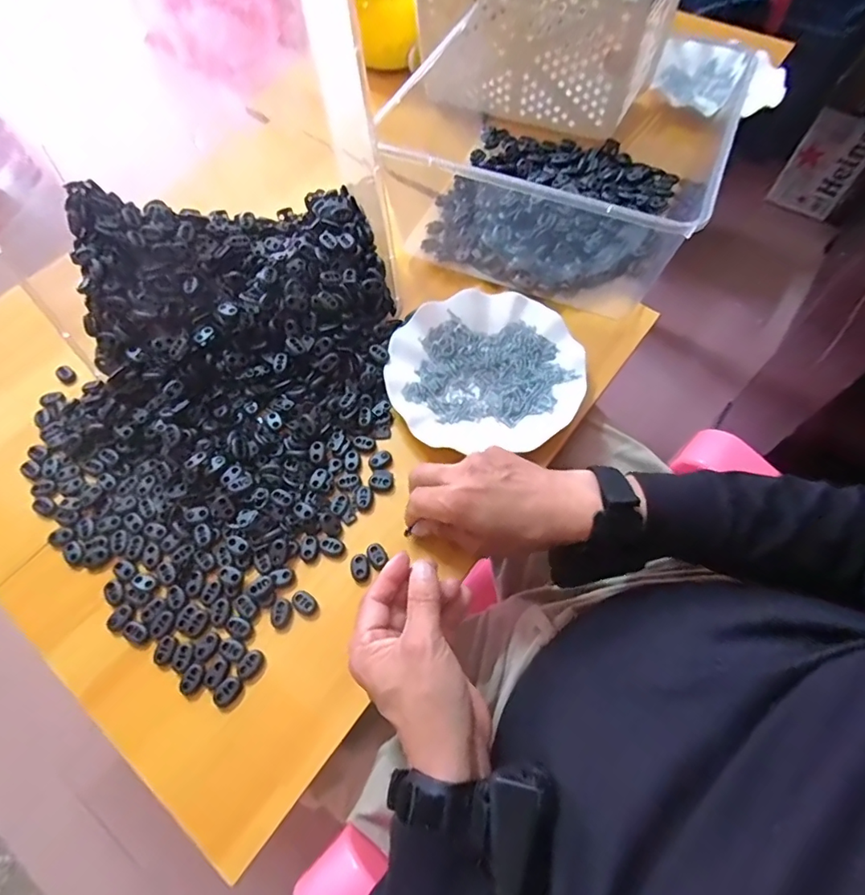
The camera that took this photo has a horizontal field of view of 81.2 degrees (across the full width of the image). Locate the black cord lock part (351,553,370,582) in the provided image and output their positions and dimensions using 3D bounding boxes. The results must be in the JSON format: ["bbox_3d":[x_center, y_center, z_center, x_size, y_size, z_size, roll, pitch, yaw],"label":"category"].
[{"bbox_3d":[-0.059,0.097,0.408,0.014,0.005,0.021,-7,62,-2],"label":"black cord lock part"}]

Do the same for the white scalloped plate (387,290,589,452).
[{"bbox_3d":[0.050,-0.077,0.488,0.179,0.020,0.168,-1,62,1],"label":"white scalloped plate"}]

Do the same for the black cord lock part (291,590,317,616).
[{"bbox_3d":[-0.101,0.122,0.398,0.020,0.005,0.015,33,68,17],"label":"black cord lock part"}]

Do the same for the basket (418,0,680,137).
[{"bbox_3d":[0.131,-0.515,0.610,0.283,0.183,0.128,22,65,12],"label":"basket"}]

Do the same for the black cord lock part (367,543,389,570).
[{"bbox_3d":[-0.046,0.088,0.413,0.014,0.005,0.019,-32,66,-15],"label":"black cord lock part"}]

